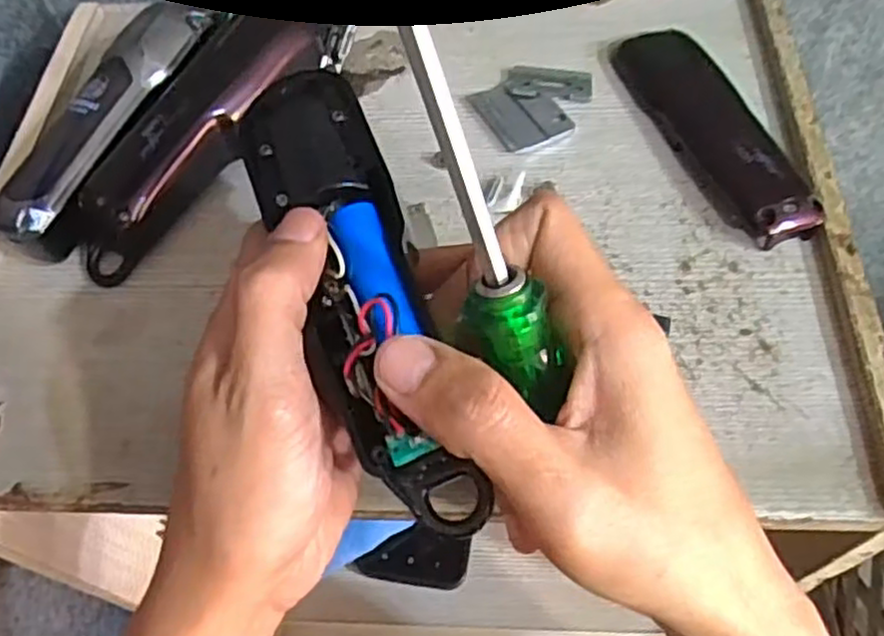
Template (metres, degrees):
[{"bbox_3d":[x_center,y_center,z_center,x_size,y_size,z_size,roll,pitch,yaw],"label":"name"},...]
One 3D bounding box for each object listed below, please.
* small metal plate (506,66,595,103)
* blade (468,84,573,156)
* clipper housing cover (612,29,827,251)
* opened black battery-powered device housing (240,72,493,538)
[{"bbox_3d":[0.057,-0.124,0.384,0.043,0.005,0.022,4,58,7],"label":"small metal plate"},{"bbox_3d":[0.041,-0.103,0.367,0.038,0.004,0.046,-26,59,-12],"label":"blade"},{"bbox_3d":[0.128,-0.093,0.348,0.040,0.019,0.140,-18,58,-7],"label":"clipper housing cover"},{"bbox_3d":[-0.029,-0.013,0.235,0.042,0.023,0.165,-17,69,-6],"label":"opened black battery-powered device housing"}]

